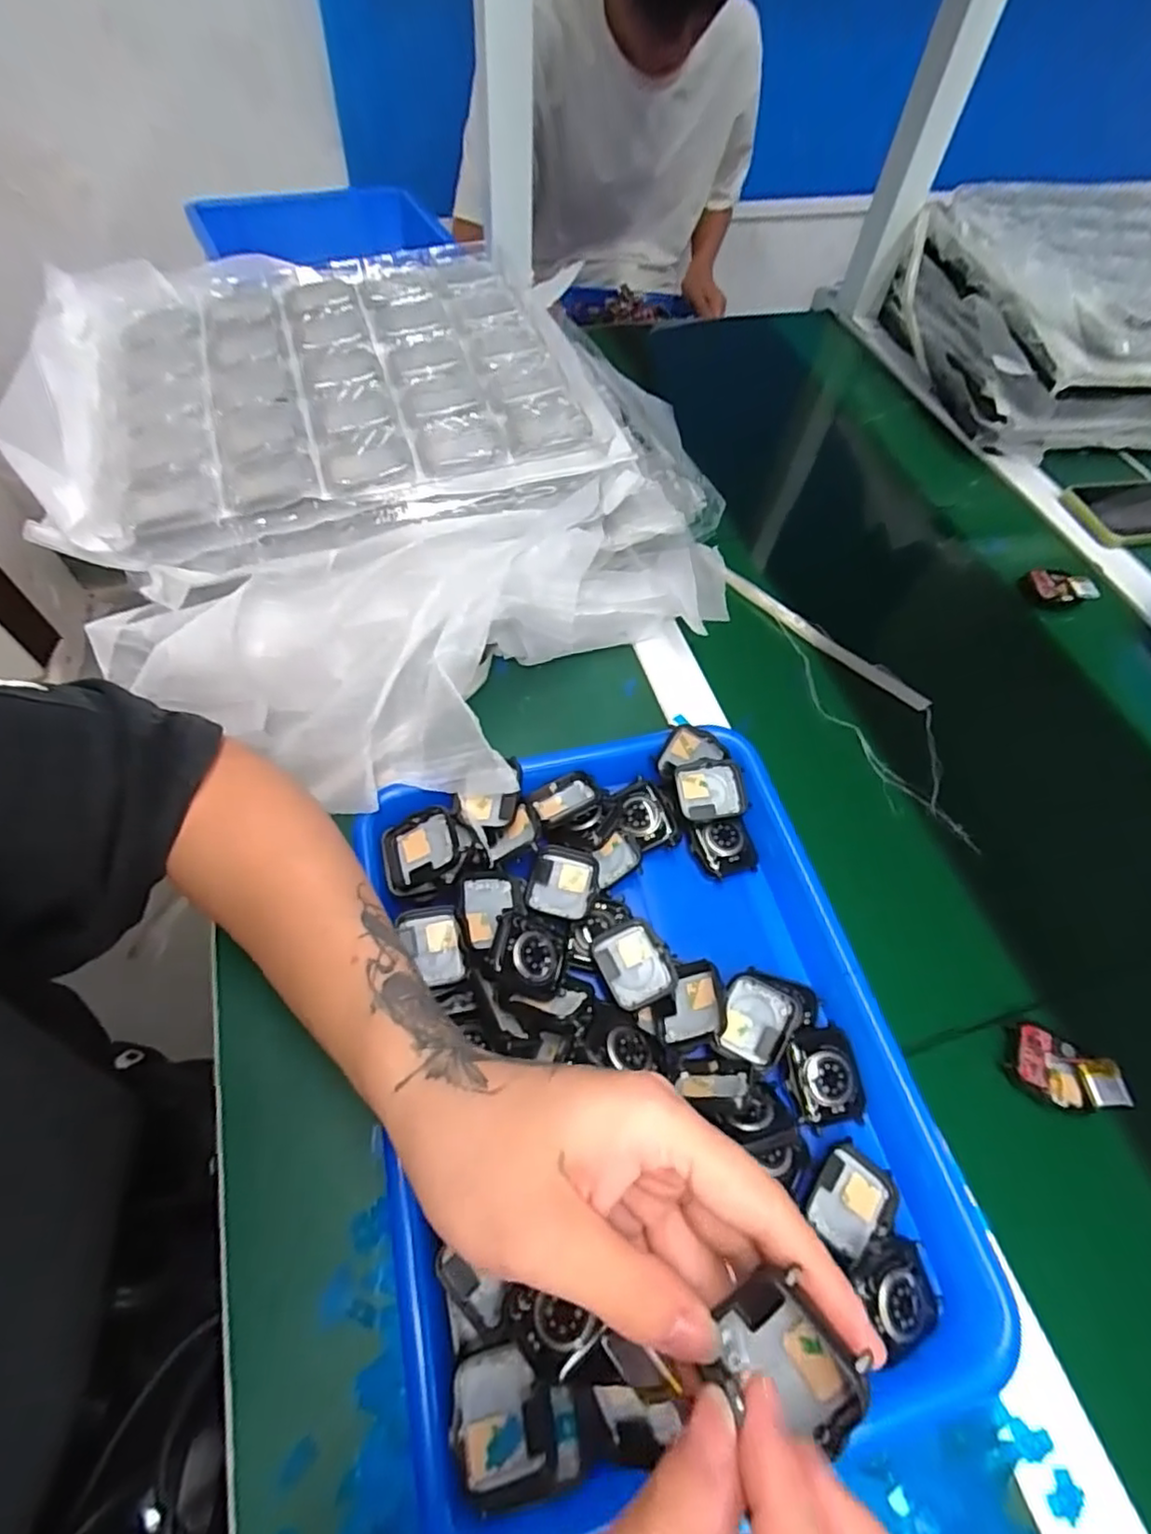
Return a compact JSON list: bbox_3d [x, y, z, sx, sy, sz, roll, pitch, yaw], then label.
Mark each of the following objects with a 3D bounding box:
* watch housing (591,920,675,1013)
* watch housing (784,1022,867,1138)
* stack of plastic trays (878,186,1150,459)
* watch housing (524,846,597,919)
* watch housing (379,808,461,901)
[{"bbox_3d":[0.032,0.106,0.350,0.035,0.007,0.042,-22,61,-16],"label":"watch housing"},{"bbox_3d":[0.124,0.156,0.329,0.034,0.011,0.044,-7,58,-7],"label":"watch housing"},{"bbox_3d":[0.558,-0.466,0.698,0.359,0.165,0.324,-6,65,-8],"label":"stack of plastic trays"},{"bbox_3d":[-0.007,0.066,0.369,0.037,0.009,0.042,8,58,2],"label":"watch housing"},{"bbox_3d":[-0.086,0.048,0.360,0.045,0.015,0.043,-20,70,-1],"label":"watch housing"}]

